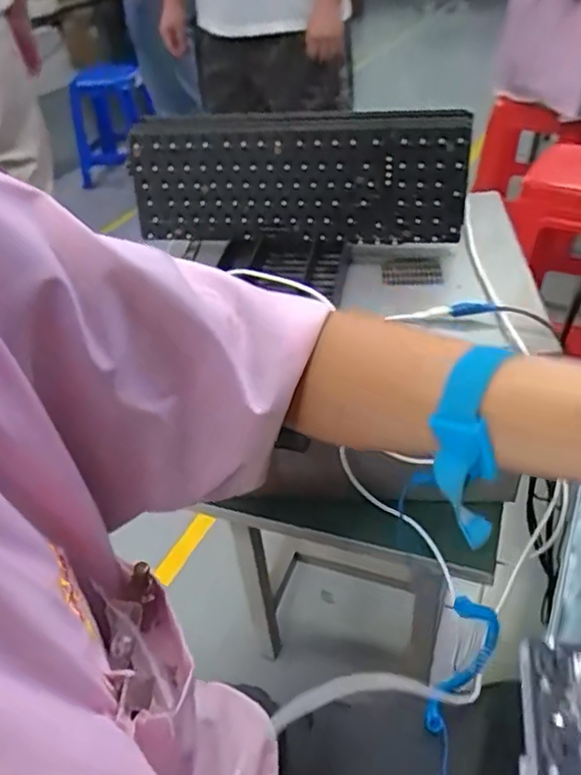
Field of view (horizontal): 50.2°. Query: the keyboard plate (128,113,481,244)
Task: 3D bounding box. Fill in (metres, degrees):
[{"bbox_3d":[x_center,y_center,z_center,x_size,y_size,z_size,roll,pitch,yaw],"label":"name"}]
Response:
[{"bbox_3d":[-0.002,-0.231,0.699,0.379,0.149,0.039,6,31,21],"label":"keyboard plate"}]

